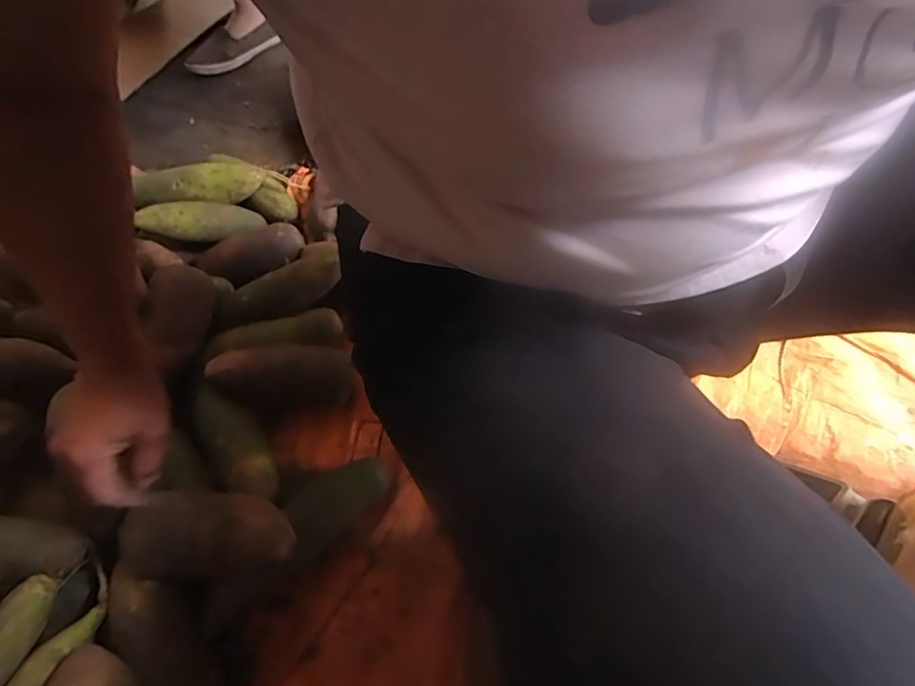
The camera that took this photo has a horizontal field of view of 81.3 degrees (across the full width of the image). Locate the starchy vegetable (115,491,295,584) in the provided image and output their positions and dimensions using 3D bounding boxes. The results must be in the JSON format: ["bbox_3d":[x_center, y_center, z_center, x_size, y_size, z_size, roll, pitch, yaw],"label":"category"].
[{"bbox_3d":[-0.223,0.177,0.485,0.143,0.050,0.075,5,58,5],"label":"starchy vegetable"}]

